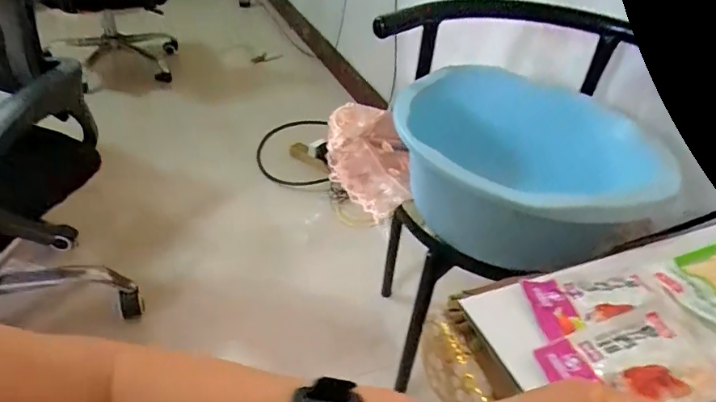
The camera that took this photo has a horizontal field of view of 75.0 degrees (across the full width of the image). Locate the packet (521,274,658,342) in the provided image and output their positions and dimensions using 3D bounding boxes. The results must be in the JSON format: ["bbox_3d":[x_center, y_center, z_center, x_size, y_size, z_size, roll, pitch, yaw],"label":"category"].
[{"bbox_3d":[0.217,0.090,0.417,0.123,0.013,0.065,0,38,-9],"label":"packet"}]

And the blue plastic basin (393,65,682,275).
[{"bbox_3d":[0.274,-0.068,0.728,0.390,0.221,0.232,2,37,-6],"label":"blue plastic basin"}]

